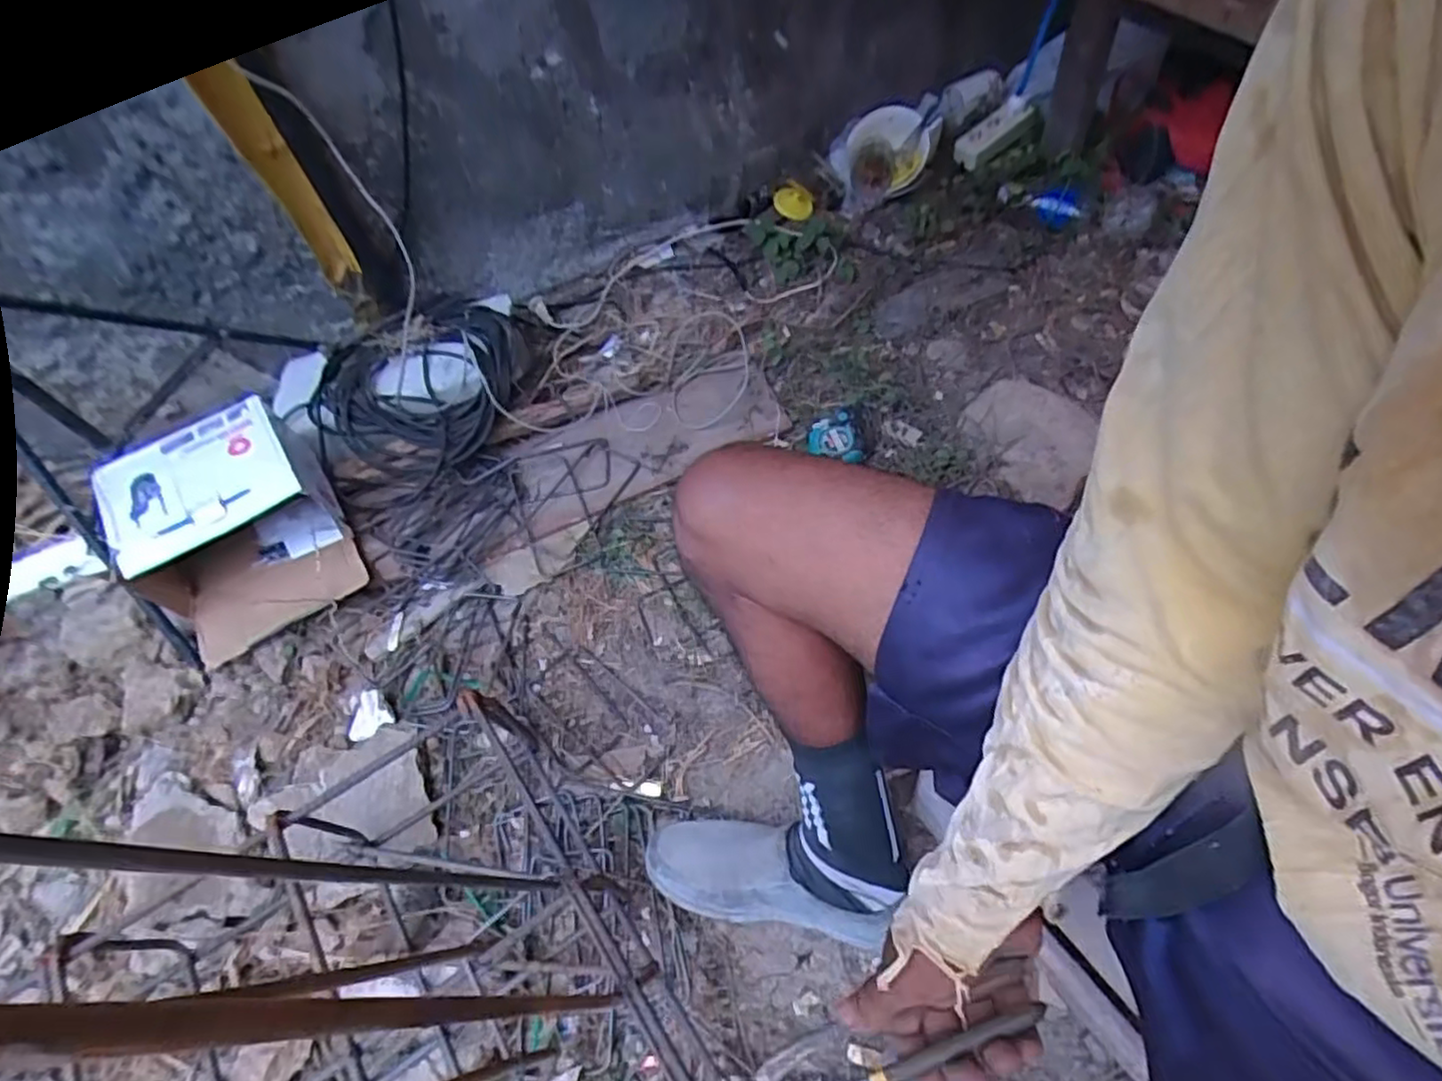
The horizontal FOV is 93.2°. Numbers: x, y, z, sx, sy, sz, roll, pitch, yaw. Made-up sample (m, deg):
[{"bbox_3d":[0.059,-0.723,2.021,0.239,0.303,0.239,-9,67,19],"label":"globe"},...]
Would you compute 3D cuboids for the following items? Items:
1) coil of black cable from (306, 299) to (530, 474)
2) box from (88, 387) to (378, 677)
[{"bbox_3d":[-0.469,-0.245,1.070,0.321,0.113,0.303,-8,56,-1],"label":"coil of black cable"},{"bbox_3d":[-0.633,-0.017,0.891,0.227,0.148,0.284,-31,60,-16],"label":"box"}]

